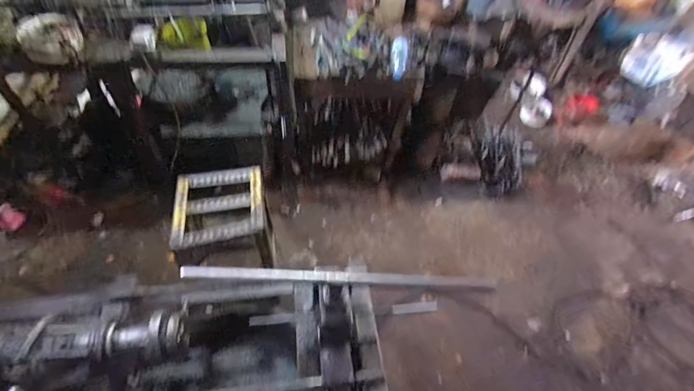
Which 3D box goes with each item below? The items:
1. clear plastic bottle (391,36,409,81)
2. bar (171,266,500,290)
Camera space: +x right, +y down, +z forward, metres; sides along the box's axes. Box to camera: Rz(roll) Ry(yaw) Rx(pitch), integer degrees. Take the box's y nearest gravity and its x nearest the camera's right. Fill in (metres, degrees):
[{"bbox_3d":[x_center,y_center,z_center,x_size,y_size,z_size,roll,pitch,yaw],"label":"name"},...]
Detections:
[{"bbox_3d":[0.203,-0.529,1.373,0.072,0.053,0.201,5,59,-1],"label":"clear plastic bottle"},{"bbox_3d":[-0.013,0.125,0.546,0.467,0.020,0.018,3,59,-2],"label":"bar"}]

